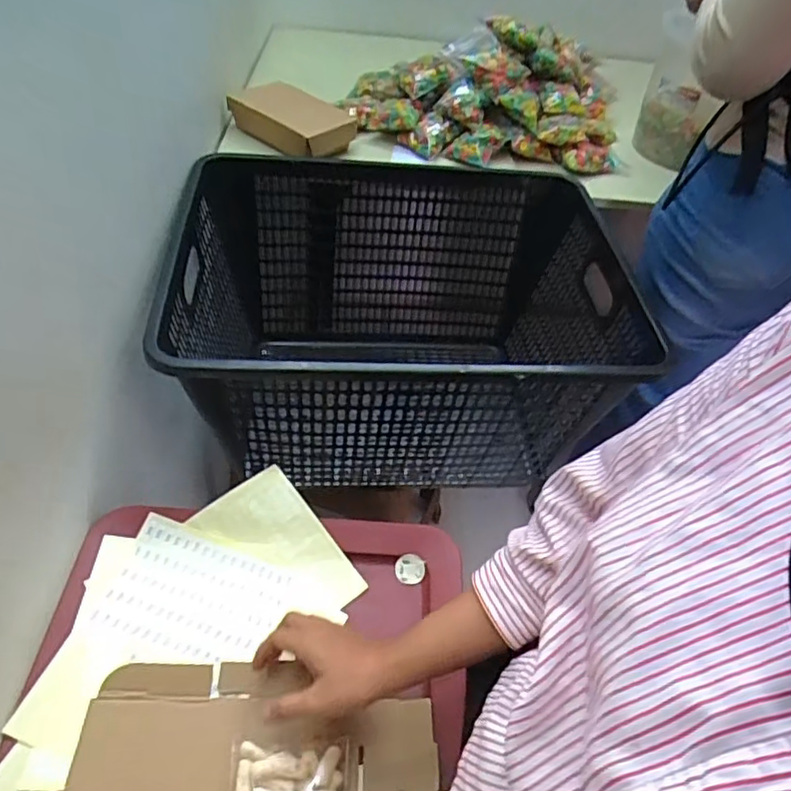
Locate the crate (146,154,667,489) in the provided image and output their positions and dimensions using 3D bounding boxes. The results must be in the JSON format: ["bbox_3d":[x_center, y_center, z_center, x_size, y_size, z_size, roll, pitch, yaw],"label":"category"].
[{"bbox_3d":[0.017,-0.078,0.841,0.536,0.321,0.438,-3,49,-9],"label":"crate"}]

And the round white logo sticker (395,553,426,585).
[{"bbox_3d":[0.014,0.174,0.595,0.030,0.004,0.029,-3,72,-3],"label":"round white logo sticker"}]

